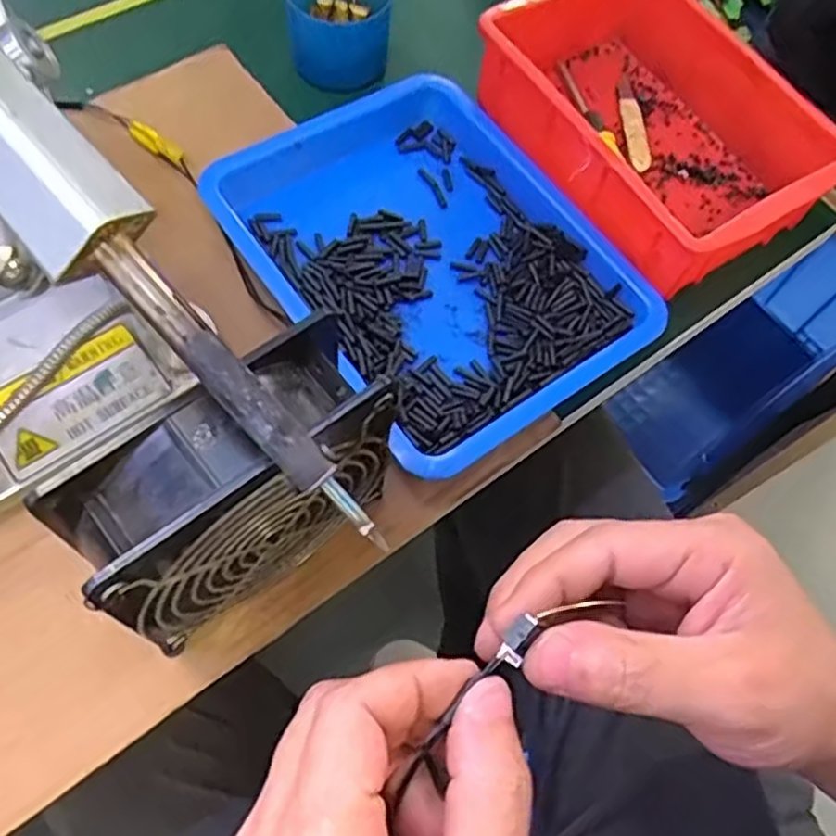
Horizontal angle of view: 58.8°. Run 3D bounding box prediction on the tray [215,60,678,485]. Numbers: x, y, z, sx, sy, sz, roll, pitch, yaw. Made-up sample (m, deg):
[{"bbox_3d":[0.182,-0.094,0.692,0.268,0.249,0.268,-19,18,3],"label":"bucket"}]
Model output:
[{"bbox_3d":[0.004,-0.096,0.410,0.170,0.035,0.230,-33,70,-16],"label":"tray"}]

